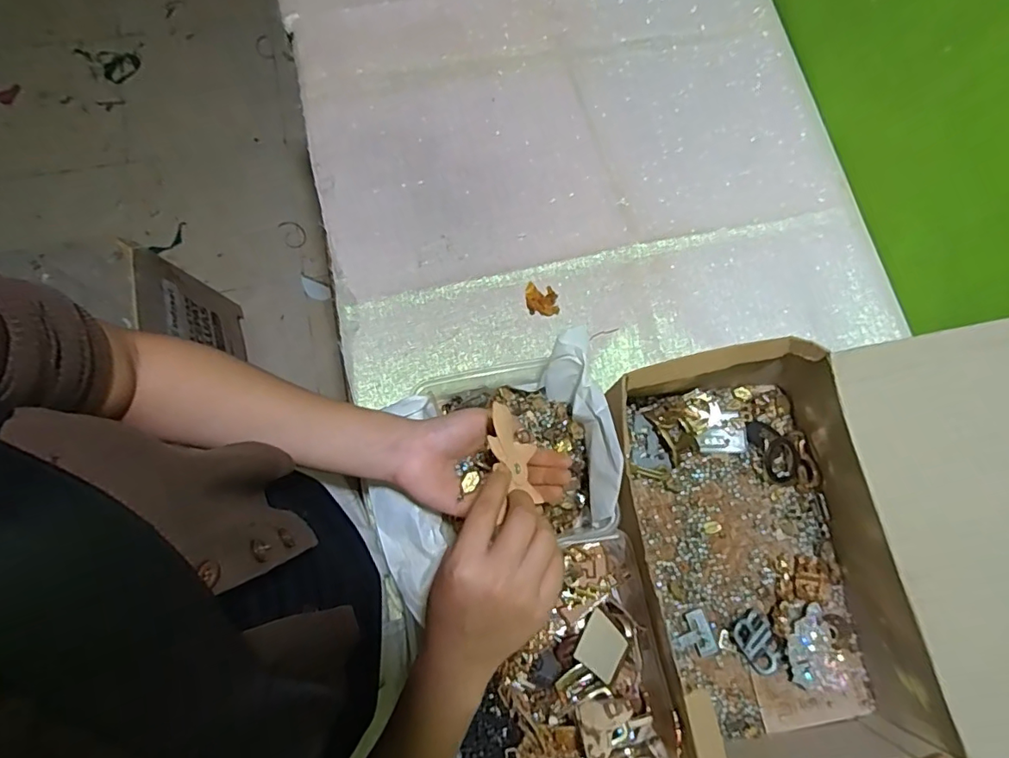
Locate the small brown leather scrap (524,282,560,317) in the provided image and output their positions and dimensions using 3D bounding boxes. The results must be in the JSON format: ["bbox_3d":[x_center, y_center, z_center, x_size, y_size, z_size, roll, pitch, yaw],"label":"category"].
[{"bbox_3d":[0.040,-0.086,0.583,0.034,0.005,0.037,-4,75,-3],"label":"small brown leather scrap"}]

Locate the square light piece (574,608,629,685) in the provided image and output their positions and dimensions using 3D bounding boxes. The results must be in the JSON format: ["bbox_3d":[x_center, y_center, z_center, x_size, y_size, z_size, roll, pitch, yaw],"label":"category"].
[{"bbox_3d":[0.078,0.219,0.438,0.036,0.005,0.046,28,99,46],"label":"square light piece"}]

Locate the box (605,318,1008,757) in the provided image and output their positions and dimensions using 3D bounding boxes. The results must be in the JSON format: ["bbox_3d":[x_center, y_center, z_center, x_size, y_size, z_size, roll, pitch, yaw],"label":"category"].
[{"bbox_3d":[0.302,0.137,0.469,0.385,0.132,0.331,-9,76,-4],"label":"box"}]

